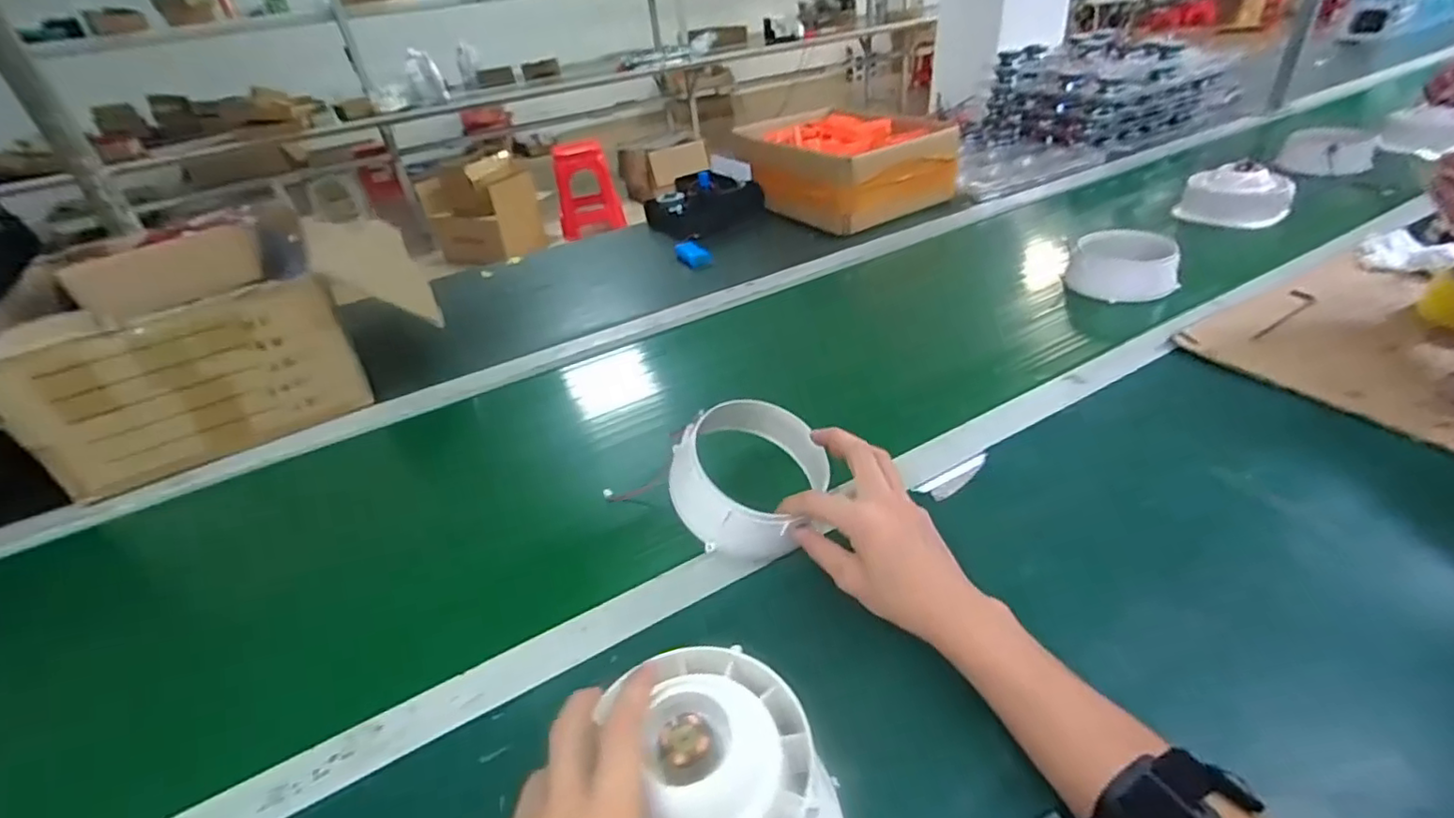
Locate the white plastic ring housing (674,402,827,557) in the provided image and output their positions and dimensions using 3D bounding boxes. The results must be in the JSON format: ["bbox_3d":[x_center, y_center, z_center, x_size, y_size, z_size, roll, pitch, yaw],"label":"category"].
[{"bbox_3d":[0.024,0.054,0.501,0.137,0.063,0.129,18,43,-17],"label":"white plastic ring housing"}]

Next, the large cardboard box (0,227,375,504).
[{"bbox_3d":[-0.651,-0.090,0.749,0.302,0.198,0.288,-27,39,-26],"label":"large cardboard box"}]

